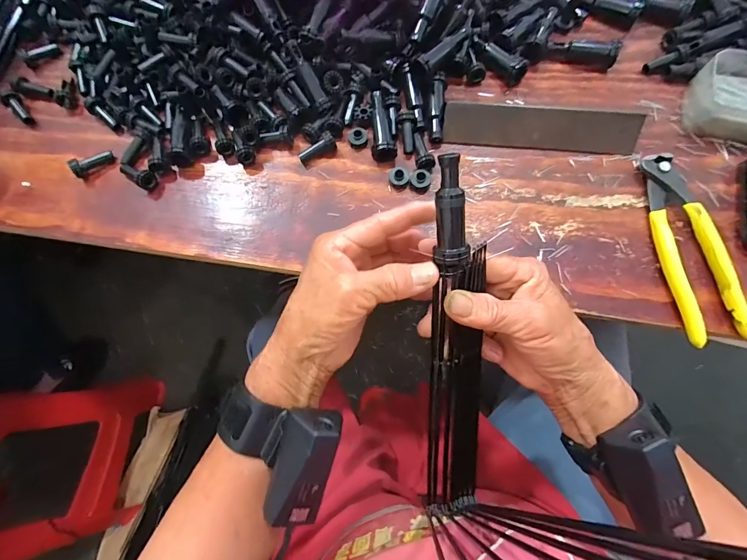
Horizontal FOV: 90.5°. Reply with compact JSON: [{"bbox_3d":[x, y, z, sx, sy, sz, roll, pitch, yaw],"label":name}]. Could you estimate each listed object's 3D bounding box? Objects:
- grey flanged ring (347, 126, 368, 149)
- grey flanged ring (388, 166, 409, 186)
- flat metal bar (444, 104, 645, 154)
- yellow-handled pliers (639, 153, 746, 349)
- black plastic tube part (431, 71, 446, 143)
[{"bbox_3d":[-0.014,-0.138,0.359,0.019,0.011,0.016,-40,76,-9],"label":"grey flanged ring"},{"bbox_3d":[0.024,-0.095,0.345,0.018,0.012,0.016,-12,74,-1],"label":"grey flanged ring"},{"bbox_3d":[0.156,-0.143,0.350,0.177,0.007,0.037,6,114,4],"label":"flat metal bar"},{"bbox_3d":[0.268,-0.031,0.316,0.048,0.018,0.167,-6,74,1],"label":"yellow-handled pliers"},{"bbox_3d":[0.061,-0.167,0.355,0.013,0.013,0.068,6,74,4],"label":"black plastic tube part"}]

